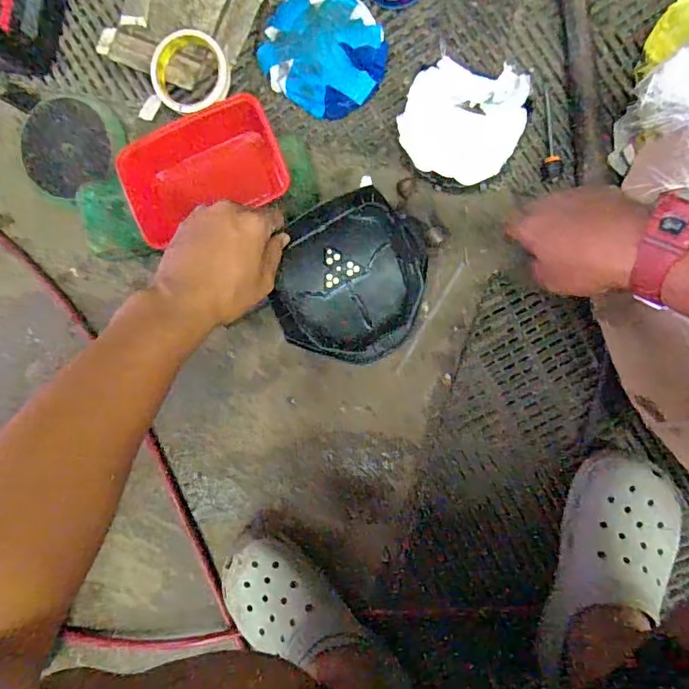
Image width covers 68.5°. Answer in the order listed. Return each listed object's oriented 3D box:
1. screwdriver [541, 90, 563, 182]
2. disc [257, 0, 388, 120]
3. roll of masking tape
[{"bbox_3d":[0.238,-0.242,0.583,0.022,0.027,0.107,-3,79,6],"label":"screwdriver"},{"bbox_3d":[-0.026,-0.354,0.605,0.137,0.018,0.153,-40,88,5],"label":"disc"},{"bbox_3d":[-0.188,-0.335,0.618,0.092,0.020,0.087,0,91,5],"label":"roll of masking tape"}]

